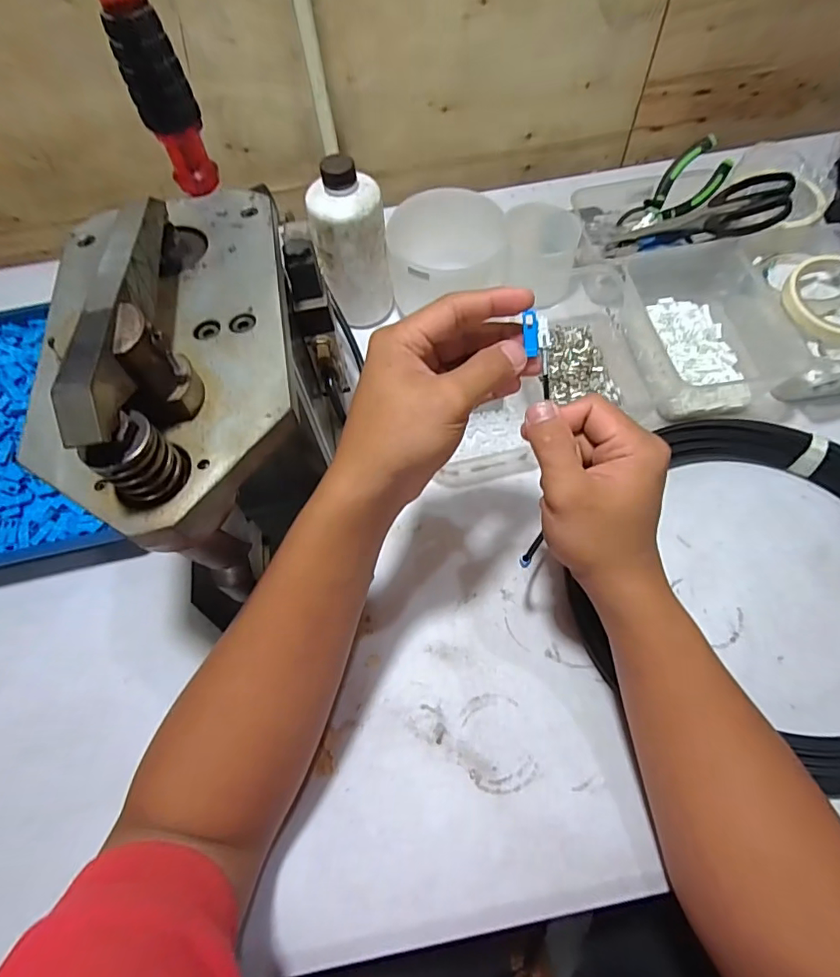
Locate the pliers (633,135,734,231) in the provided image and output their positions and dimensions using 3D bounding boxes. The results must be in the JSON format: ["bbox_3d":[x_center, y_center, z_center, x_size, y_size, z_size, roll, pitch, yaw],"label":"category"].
[{"bbox_3d":[0.286,-0.328,0.550,0.056,0.018,0.105,41,115,-19],"label":"pliers"}]

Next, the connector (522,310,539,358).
[{"bbox_3d":[0.063,-0.088,0.284,0.008,0.004,0.024,-6,102,0],"label":"connector"}]

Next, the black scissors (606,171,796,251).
[{"bbox_3d":[0.288,-0.283,0.526,0.170,0.022,0.060,5,63,43],"label":"black scissors"}]

